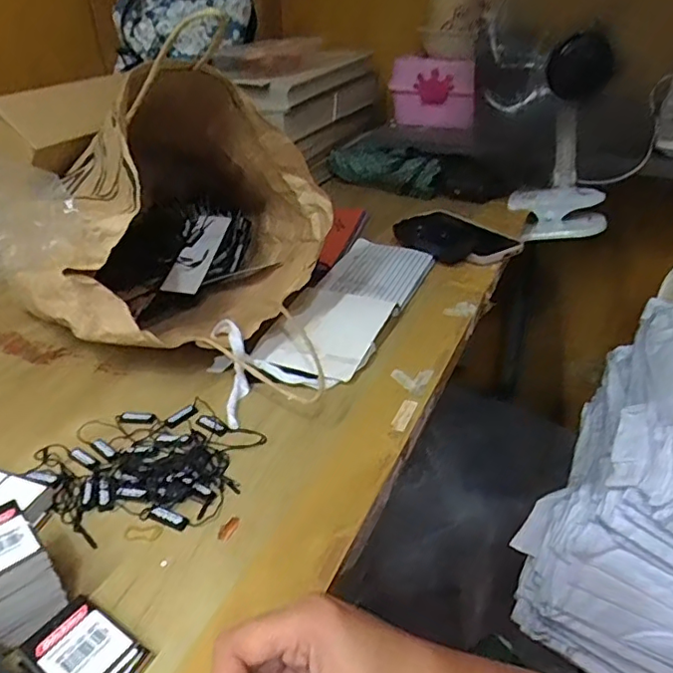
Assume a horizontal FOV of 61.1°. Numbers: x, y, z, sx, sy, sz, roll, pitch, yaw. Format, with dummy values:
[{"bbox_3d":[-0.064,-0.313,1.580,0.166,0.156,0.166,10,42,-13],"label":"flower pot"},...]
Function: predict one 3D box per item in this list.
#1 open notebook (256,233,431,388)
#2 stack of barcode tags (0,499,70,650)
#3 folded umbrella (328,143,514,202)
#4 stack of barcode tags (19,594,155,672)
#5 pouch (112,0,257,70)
[{"bbox_3d":[0.013,-0.037,0.591,0.106,0.019,0.279,13,36,21],"label":"open notebook"},{"bbox_3d":[-0.179,0.131,0.312,0.038,0.052,0.054,-29,41,-35],"label":"stack of barcode tags"},{"bbox_3d":[0.116,-0.253,0.873,0.278,0.057,0.059,13,35,22],"label":"folded umbrella"},{"bbox_3d":[-0.130,0.166,0.295,0.061,0.012,0.041,16,37,26],"label":"stack of barcode tags"},{"bbox_3d":[-0.225,-0.455,0.831,0.246,0.124,0.070,-40,10,-27],"label":"pouch"}]

